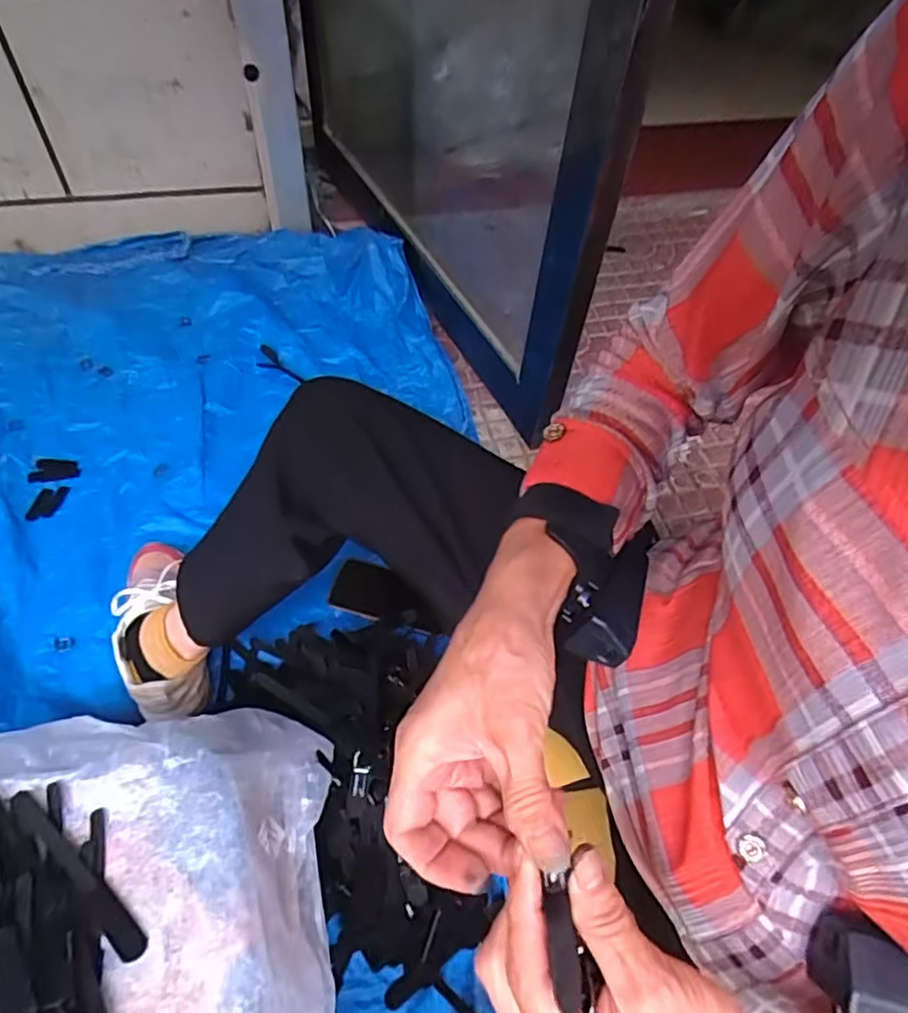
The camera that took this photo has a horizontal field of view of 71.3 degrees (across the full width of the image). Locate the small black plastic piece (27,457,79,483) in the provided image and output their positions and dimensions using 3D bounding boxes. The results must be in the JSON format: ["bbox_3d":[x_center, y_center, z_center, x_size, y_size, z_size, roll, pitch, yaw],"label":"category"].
[{"bbox_3d":[-0.590,-0.055,0.935,0.065,0.011,0.039,-6,57,-7],"label":"small black plastic piece"}]

